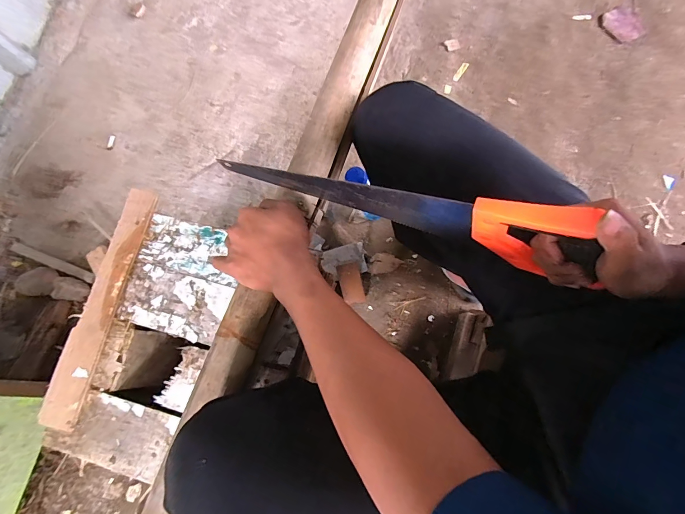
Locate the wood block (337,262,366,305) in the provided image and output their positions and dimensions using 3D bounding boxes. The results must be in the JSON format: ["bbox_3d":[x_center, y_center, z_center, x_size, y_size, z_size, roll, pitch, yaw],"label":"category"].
[{"bbox_3d":[0.020,0.058,0.777,0.049,0.011,0.091,-14,100,-9],"label":"wood block"}]

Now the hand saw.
[{"bbox_3d":[0.048,-0.060,0.384,0.382,0.107,0.029,17,77,23],"label":"hand saw"}]

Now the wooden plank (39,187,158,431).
[{"bbox_3d":[-0.326,0.062,0.477,0.043,0.018,0.324,14,78,3],"label":"wooden plank"}]

